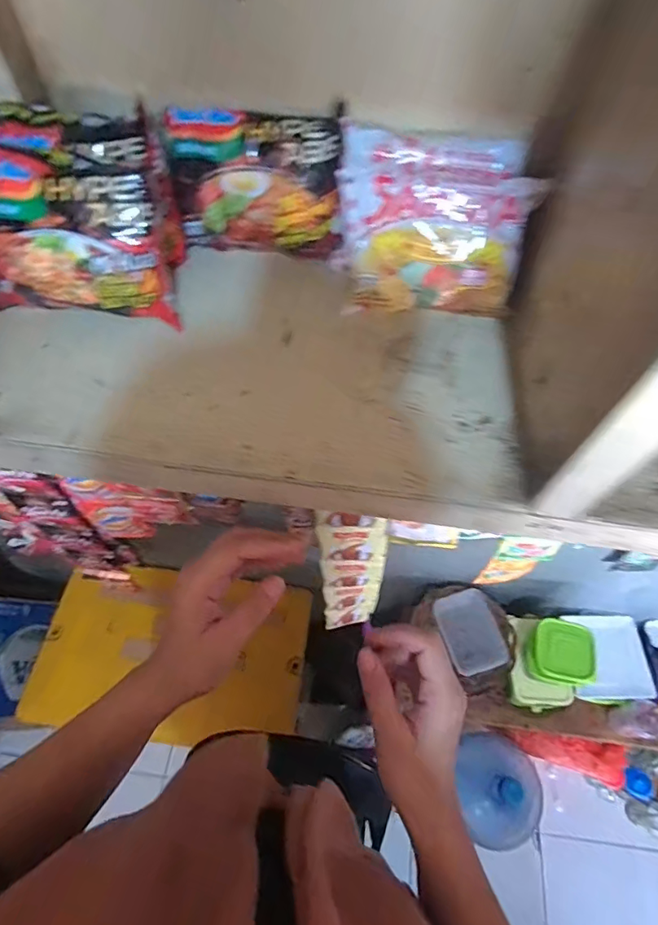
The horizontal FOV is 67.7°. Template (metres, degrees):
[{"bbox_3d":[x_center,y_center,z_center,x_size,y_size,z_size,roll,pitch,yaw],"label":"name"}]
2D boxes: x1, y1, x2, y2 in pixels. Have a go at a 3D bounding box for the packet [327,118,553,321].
[{"bbox_3d":[0.073,-0.173,0.357,0.135,0.121,0.022,7,16,1],"label":"packet"}]

